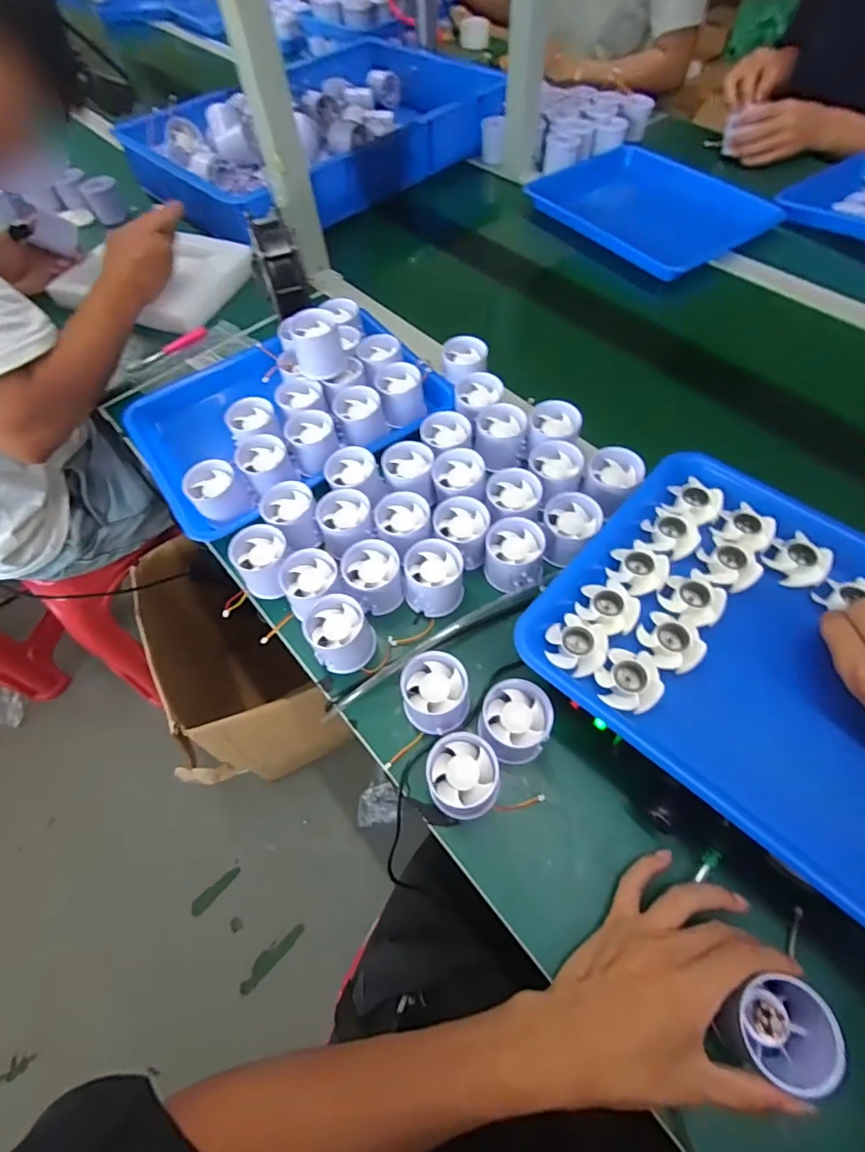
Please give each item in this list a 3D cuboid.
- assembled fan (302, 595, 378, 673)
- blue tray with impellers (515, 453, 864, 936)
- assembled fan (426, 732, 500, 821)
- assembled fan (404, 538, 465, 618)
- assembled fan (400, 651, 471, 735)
[{"bbox_3d":[-0.081,0.051,0.449,0.053,0.046,0.057,-1,60,2],"label":"assembled fan"},{"bbox_3d":[0.262,0.065,0.366,0.333,0.053,0.263,38,69,22],"label":"blue tray with impellers"},{"bbox_3d":[0.024,0.153,0.386,0.051,0.045,0.055,-1,60,2],"label":"assembled fan"},{"bbox_3d":[0.002,0.002,0.467,0.053,0.049,0.057,-1,60,2],"label":"assembled fan"},{"bbox_3d":[0.003,0.097,0.416,0.052,0.045,0.056,-1,60,2],"label":"assembled fan"}]

